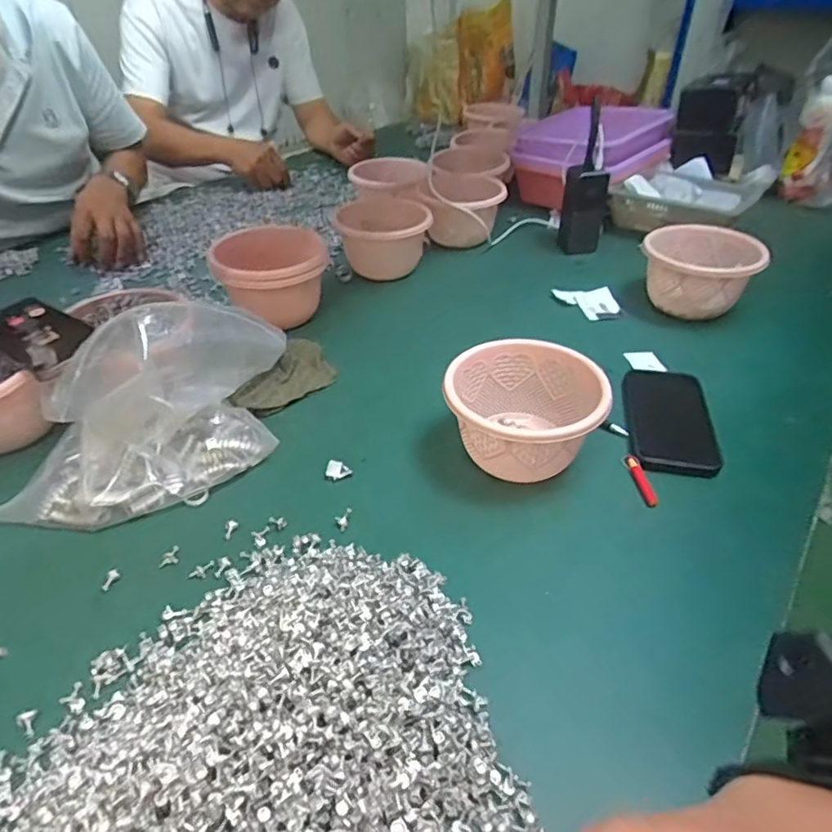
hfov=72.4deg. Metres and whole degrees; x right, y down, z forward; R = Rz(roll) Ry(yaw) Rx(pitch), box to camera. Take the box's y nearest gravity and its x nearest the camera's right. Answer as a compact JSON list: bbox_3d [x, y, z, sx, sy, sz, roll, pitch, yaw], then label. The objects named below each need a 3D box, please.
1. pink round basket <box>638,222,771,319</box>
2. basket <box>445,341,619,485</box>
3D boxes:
[{"bbox_3d":[0.398,-0.203,0.807,0.150,0.086,0.140,23,45,23],"label":"pink round basket"},{"bbox_3d":[0.101,-0.007,0.549,0.136,0.098,0.136,1,40,-1],"label":"basket"}]

